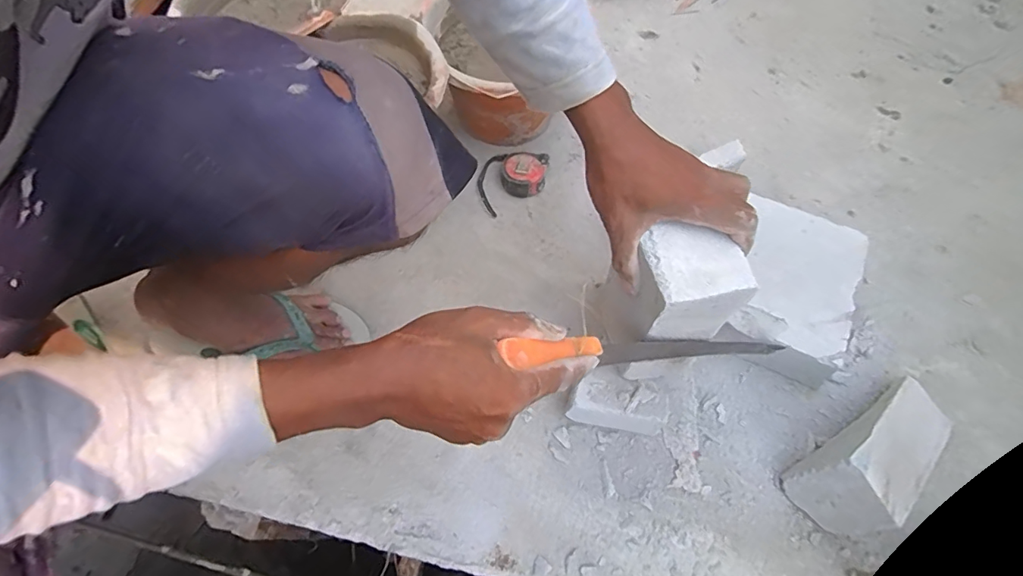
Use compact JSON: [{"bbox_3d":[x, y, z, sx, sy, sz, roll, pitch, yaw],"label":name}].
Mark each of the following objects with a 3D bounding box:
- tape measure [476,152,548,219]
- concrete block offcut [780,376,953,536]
[{"bbox_3d":[-0.003,-0.160,0.732,0.098,0.031,0.104,0,63,0],"label":"tape measure"},{"bbox_3d":[0.410,0.174,0.529,0.215,0.093,0.084,-31,67,-15],"label":"concrete block offcut"}]

